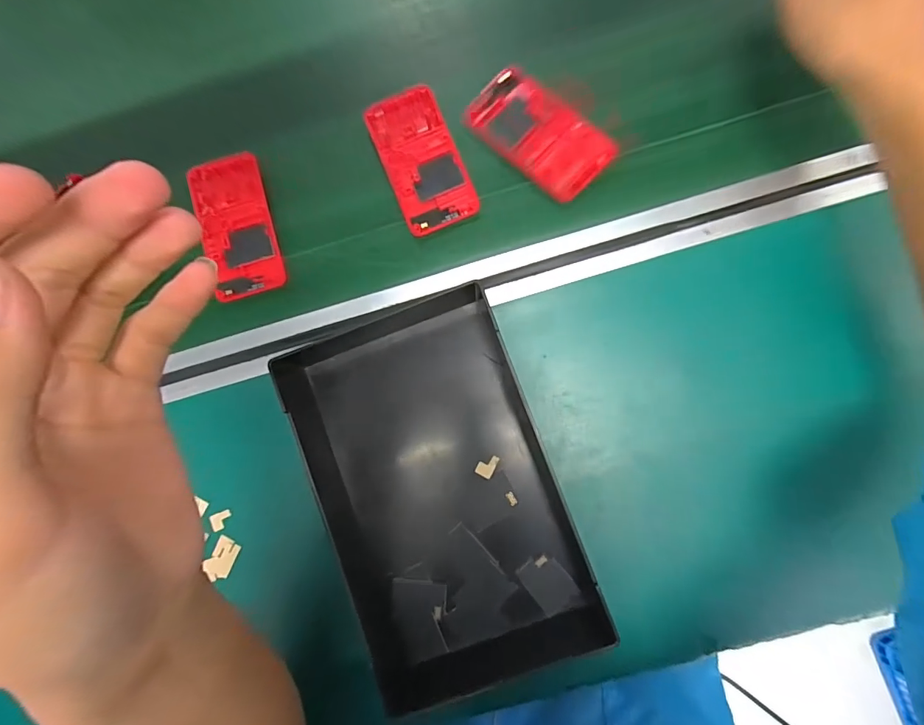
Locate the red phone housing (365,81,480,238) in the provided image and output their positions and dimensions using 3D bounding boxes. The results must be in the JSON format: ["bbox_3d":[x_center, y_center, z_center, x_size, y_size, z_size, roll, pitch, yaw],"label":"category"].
[{"bbox_3d":[-0.035,-0.172,0.362,0.061,0.009,0.123,-23,82,3],"label":"red phone housing"}]

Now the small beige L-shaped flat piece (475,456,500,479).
[{"bbox_3d":[0.019,0.079,0.330,0.012,0.004,0.018,29,87,6],"label":"small beige L-shaped flat piece"}]

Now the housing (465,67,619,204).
[{"bbox_3d":[0.063,-0.190,0.356,0.121,0.011,0.069,43,89,9],"label":"housing"}]

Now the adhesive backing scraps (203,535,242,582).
[{"bbox_3d":[-0.195,0.160,0.349,0.020,0.009,0.029,27,87,8],"label":"adhesive backing scraps"}]

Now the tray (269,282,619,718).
[{"bbox_3d":[-0.020,0.100,0.326,0.176,0.034,0.284,-21,83,1],"label":"tray"}]

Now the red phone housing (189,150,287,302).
[{"bbox_3d":[-0.194,-0.119,0.370,0.061,0.014,0.122,-17,86,2],"label":"red phone housing"}]

